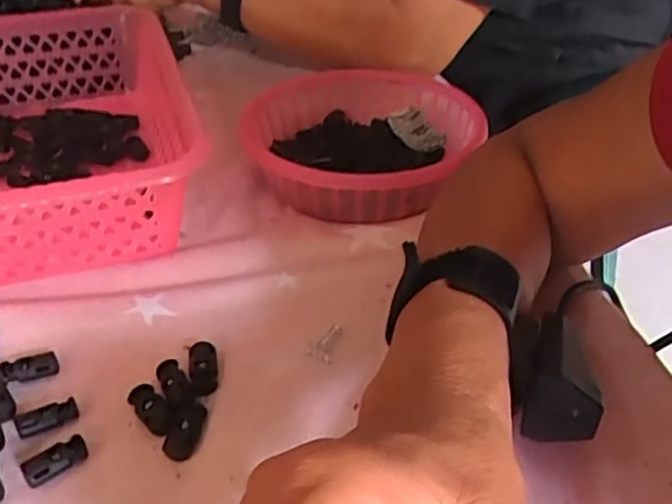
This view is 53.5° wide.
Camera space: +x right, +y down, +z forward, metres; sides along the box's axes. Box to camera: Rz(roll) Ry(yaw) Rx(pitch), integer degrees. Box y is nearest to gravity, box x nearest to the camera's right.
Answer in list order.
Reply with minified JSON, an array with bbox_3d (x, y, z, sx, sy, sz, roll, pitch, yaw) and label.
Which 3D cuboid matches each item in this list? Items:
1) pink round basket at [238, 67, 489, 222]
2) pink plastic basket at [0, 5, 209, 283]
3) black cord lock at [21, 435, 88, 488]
[{"bbox_3d":[0.021,-0.079,0.491,0.151,0.051,0.166,1,37,0],"label":"pink round basket"},{"bbox_3d":[-0.219,-0.086,0.476,0.211,0.074,0.300,-11,39,-15],"label":"pink plastic basket"},{"bbox_3d":[-0.125,0.093,0.298,0.027,0.006,0.015,-26,45,-31],"label":"black cord lock"}]

